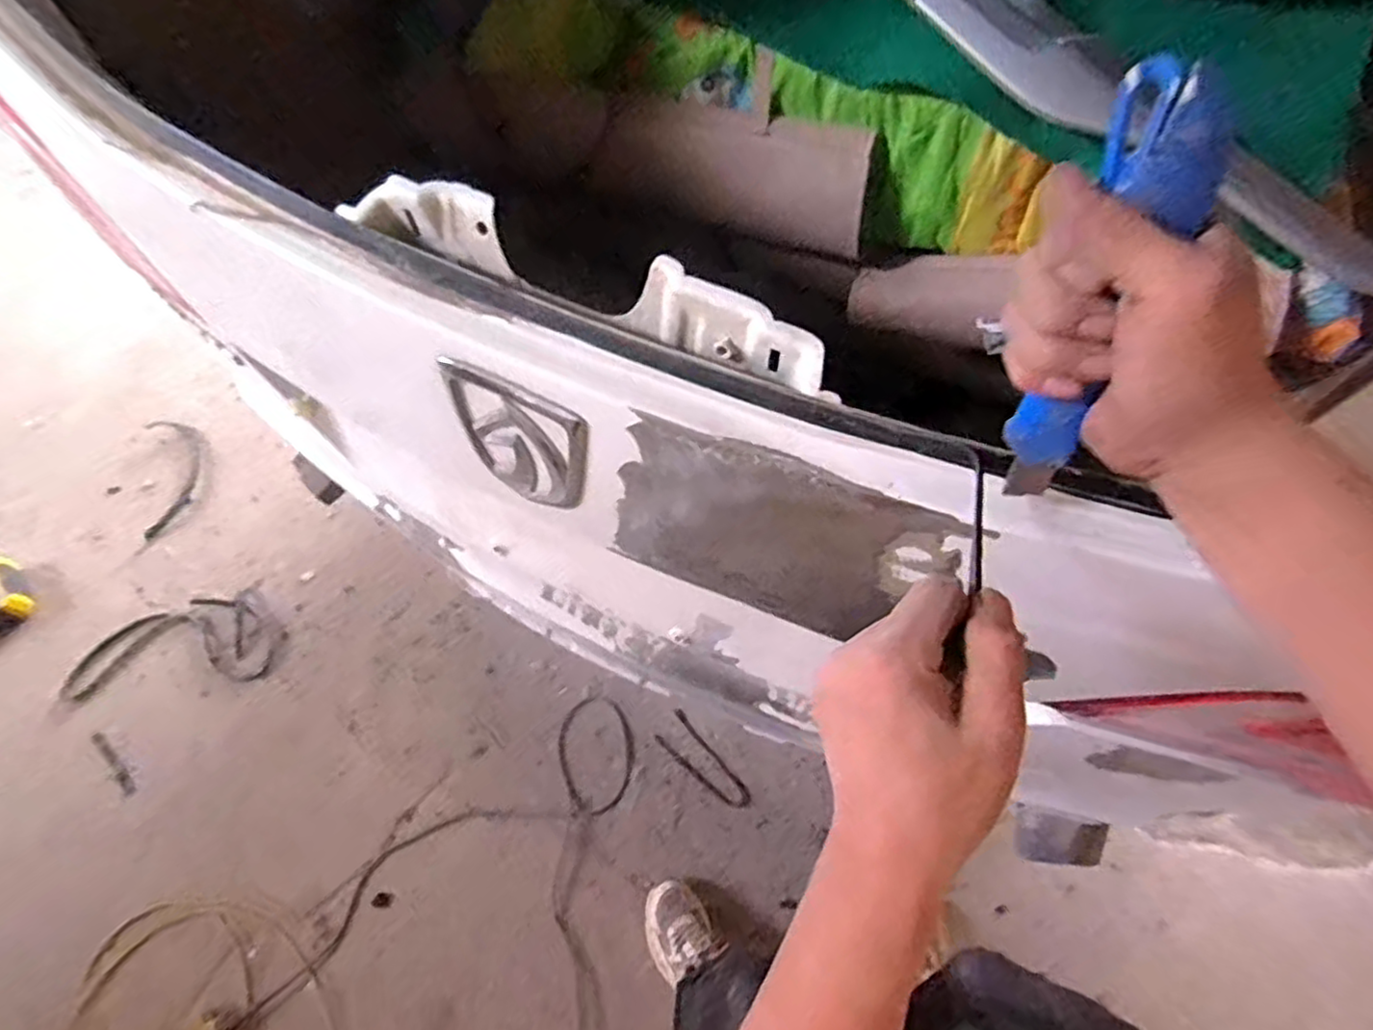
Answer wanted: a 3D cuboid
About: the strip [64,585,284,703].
[{"bbox_3d":[-1.113,0.281,1.513,0.446,0.018,0.194,-7,64,-5],"label":"strip"}]

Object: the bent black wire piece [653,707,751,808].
[{"bbox_3d":[0.036,0.515,1.423,0.077,0.009,0.229,-42,81,-11],"label":"bent black wire piece"}]

